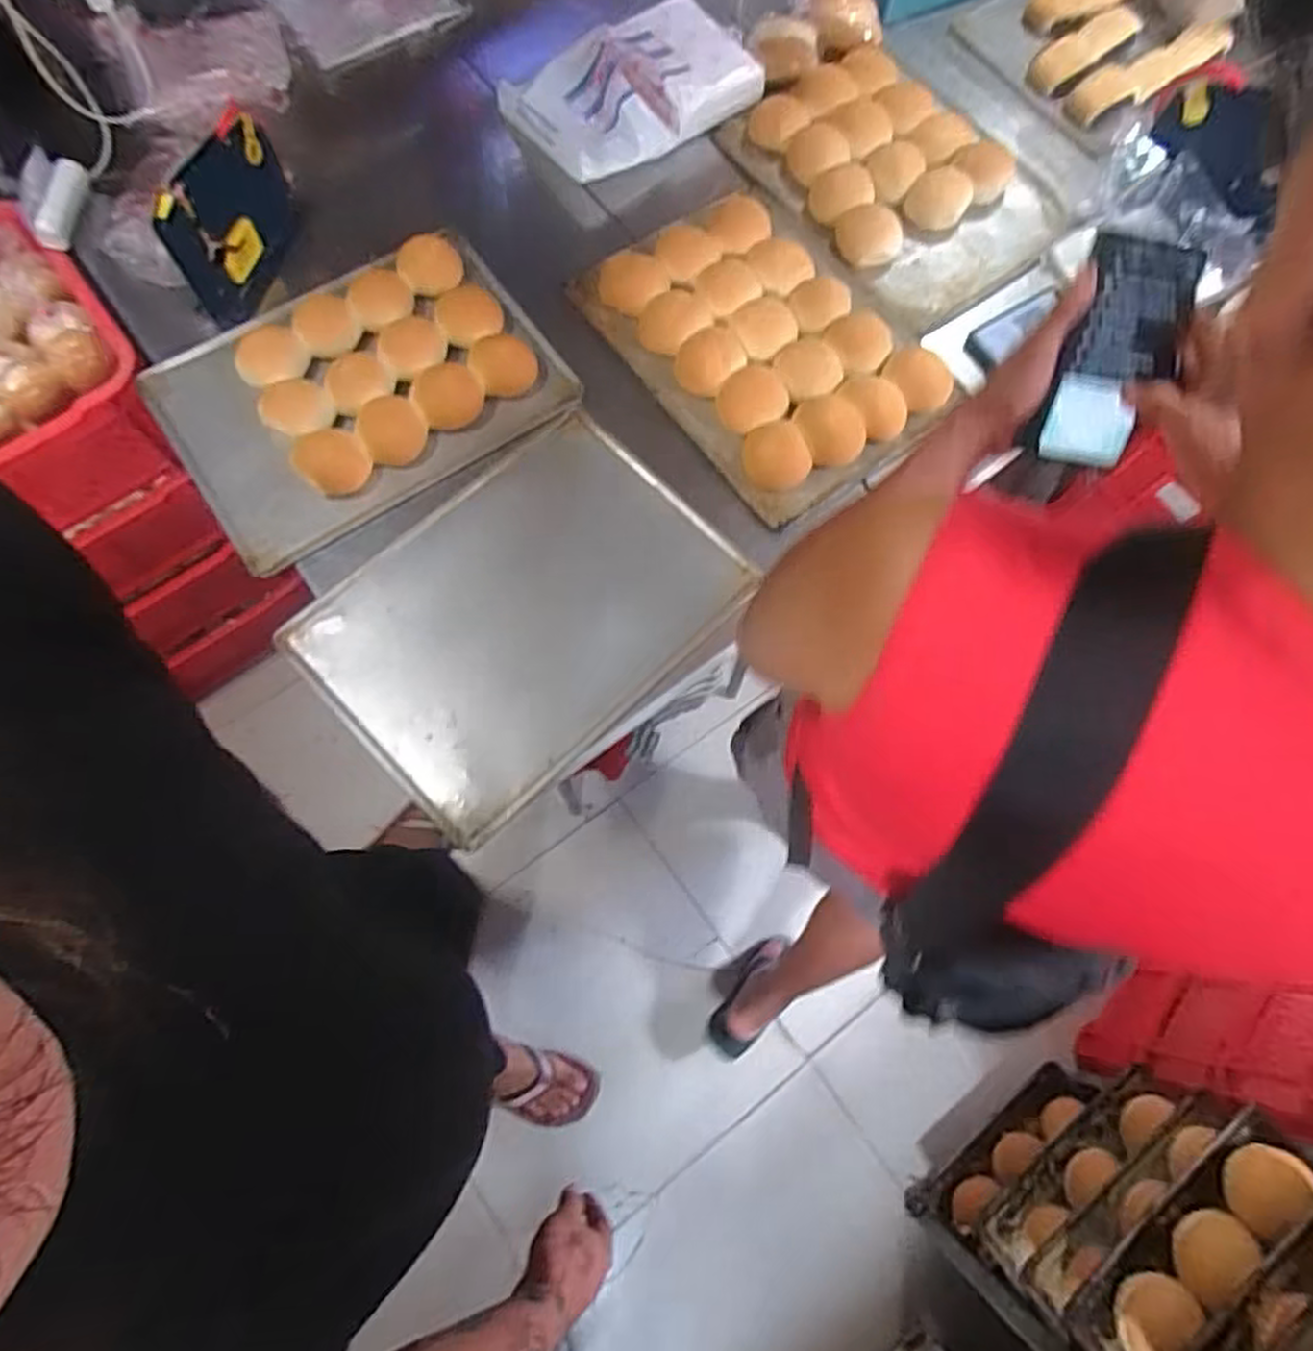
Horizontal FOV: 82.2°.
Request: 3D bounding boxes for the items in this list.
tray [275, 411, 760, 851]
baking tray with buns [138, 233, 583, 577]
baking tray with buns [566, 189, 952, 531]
[{"bbox_3d":[-0.150,-0.071,0.869,0.451,0.044,0.323,-42,79,-13],"label":"tray"},{"bbox_3d":[-0.368,-0.361,0.938,0.453,0.056,0.340,-33,77,-10],"label":"baking tray with buns"},{"bbox_3d":[0.152,-0.445,0.963,0.358,0.057,0.449,-35,77,-12],"label":"baking tray with buns"}]

